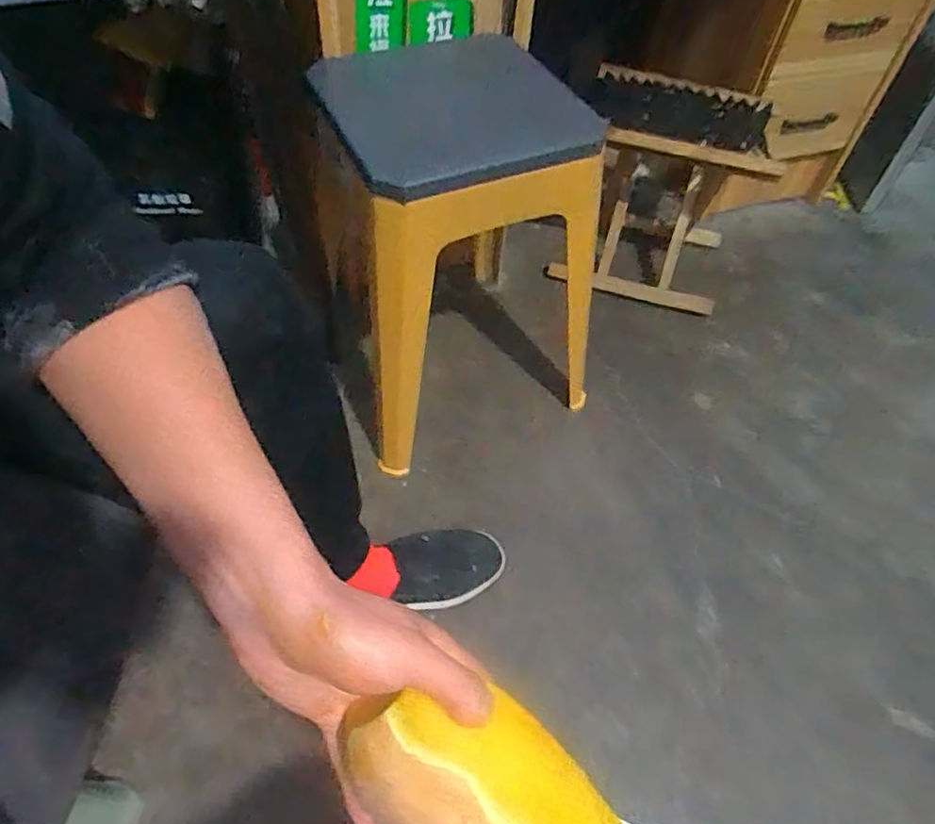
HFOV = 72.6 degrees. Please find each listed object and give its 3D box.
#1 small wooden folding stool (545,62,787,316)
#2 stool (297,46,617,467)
[{"bbox_3d":[0.349,-0.404,1.175,0.313,0.322,0.264,15,55,9],"label":"small wooden folding stool"},{"bbox_3d":[-0.017,-0.208,0.916,0.352,0.472,0.300,-20,57,-16],"label":"stool"}]

